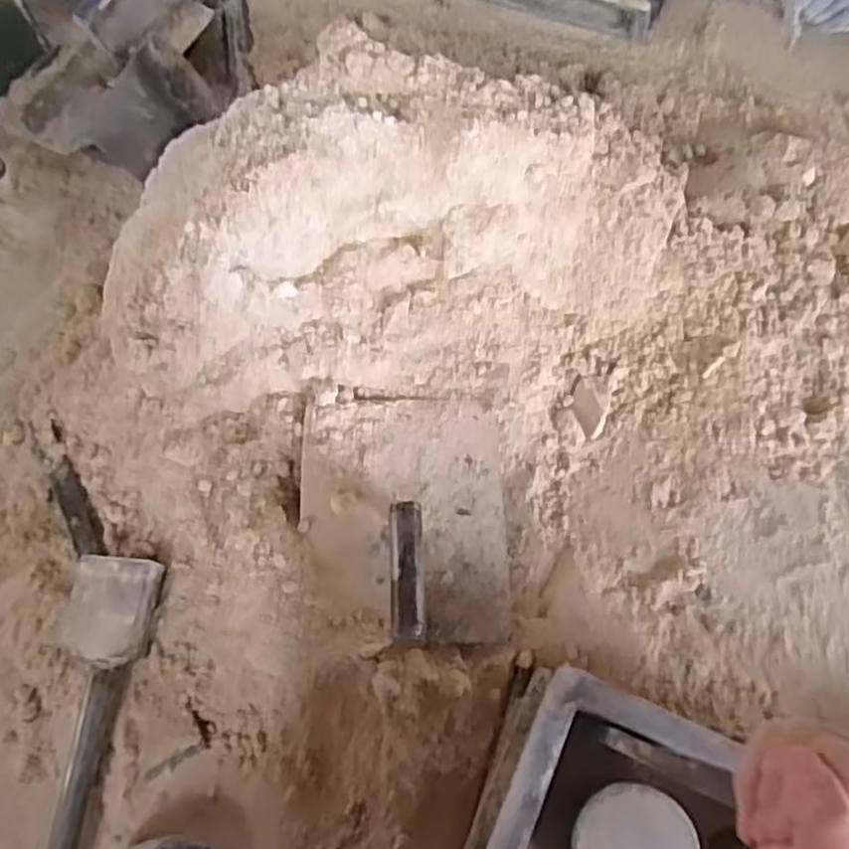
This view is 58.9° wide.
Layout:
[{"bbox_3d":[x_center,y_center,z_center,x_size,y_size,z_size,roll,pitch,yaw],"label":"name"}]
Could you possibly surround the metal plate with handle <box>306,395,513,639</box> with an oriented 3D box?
[{"bbox_3d":[-0.017,0.069,0.606,0.167,0.064,0.205,-4,67,1],"label":"metal plate with handle"}]

